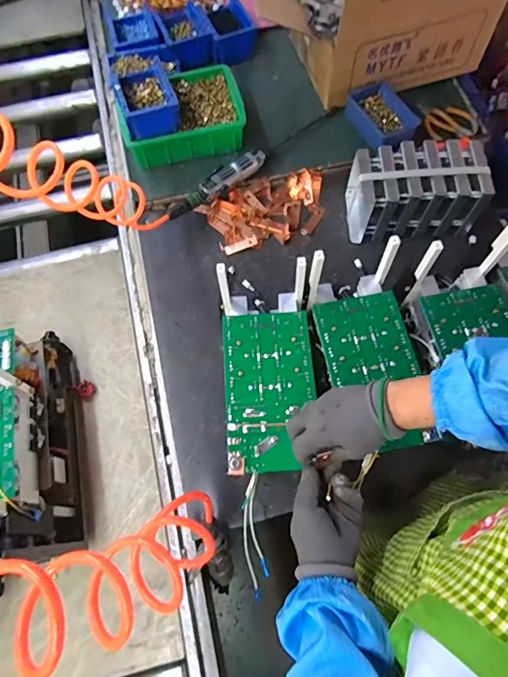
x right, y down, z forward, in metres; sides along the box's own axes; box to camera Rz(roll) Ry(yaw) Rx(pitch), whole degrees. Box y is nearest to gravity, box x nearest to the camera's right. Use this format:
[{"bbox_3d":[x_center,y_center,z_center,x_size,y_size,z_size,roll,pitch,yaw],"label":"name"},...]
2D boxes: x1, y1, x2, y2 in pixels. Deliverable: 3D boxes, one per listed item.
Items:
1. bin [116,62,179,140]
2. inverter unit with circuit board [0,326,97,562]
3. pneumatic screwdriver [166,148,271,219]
[{"bbox_3d":[-0.213,-0.484,0.838,0.102,0.061,0.166,-17,68,-5],"label":"bin"},{"bbox_3d":[-0.346,0.138,0.607,0.146,0.219,0.329,-9,68,-2],"label":"inverter unit with circuit board"},{"bbox_3d":[-0.069,-0.312,0.852,0.251,0.043,0.059,-32,71,-11],"label":"pneumatic screwdriver"}]

